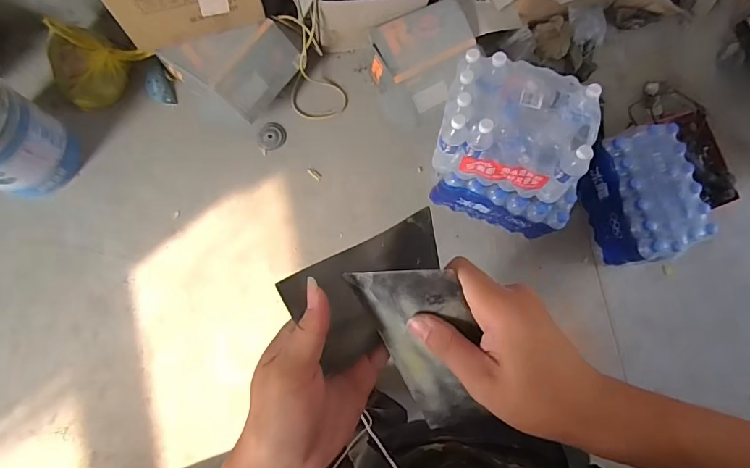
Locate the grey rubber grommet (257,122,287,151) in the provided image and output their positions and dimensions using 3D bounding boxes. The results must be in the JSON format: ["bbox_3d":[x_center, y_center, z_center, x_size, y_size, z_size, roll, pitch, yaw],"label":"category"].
[{"bbox_3d":[-0.324,-0.307,1.392,0.090,0.016,0.078,-29,85,-9],"label":"grey rubber grommet"}]

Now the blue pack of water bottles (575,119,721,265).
[{"bbox_3d":[0.807,-0.115,1.347,0.240,0.193,0.368,-16,83,-8],"label":"blue pack of water bottles"}]

